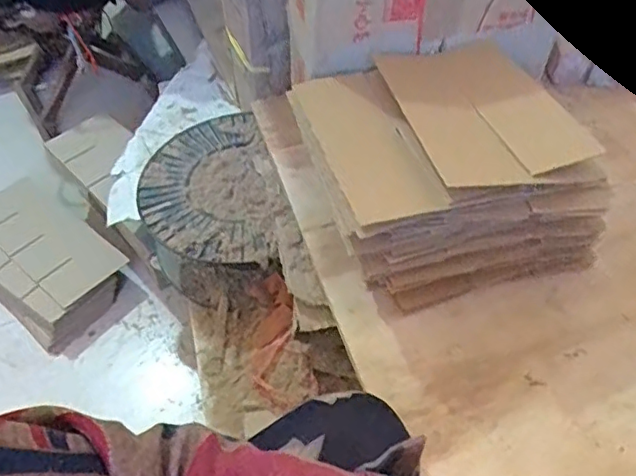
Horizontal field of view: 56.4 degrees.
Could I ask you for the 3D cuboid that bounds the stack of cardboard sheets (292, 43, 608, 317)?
[{"bbox_3d":[0.125,-0.059,0.605,0.247,0.184,0.194,-16,48,-7],"label":"stack of cardboard sheets"}]

